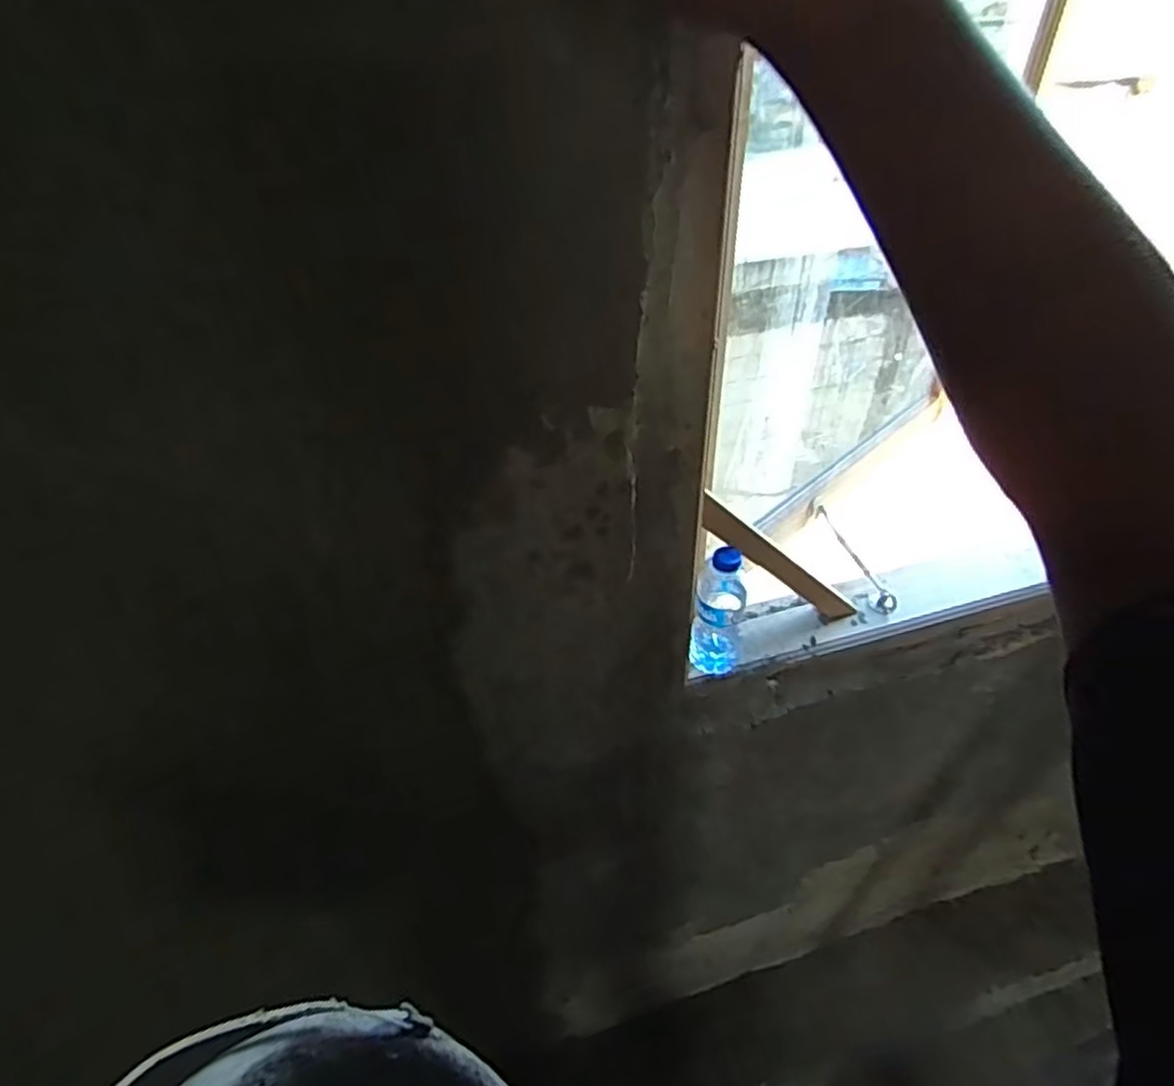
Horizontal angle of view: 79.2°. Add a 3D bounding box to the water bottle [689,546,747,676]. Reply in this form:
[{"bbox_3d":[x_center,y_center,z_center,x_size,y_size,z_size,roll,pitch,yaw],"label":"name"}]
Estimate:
[{"bbox_3d":[0.155,0.075,0.821,0.056,0.165,0.054,12,39,12],"label":"water bottle"}]

